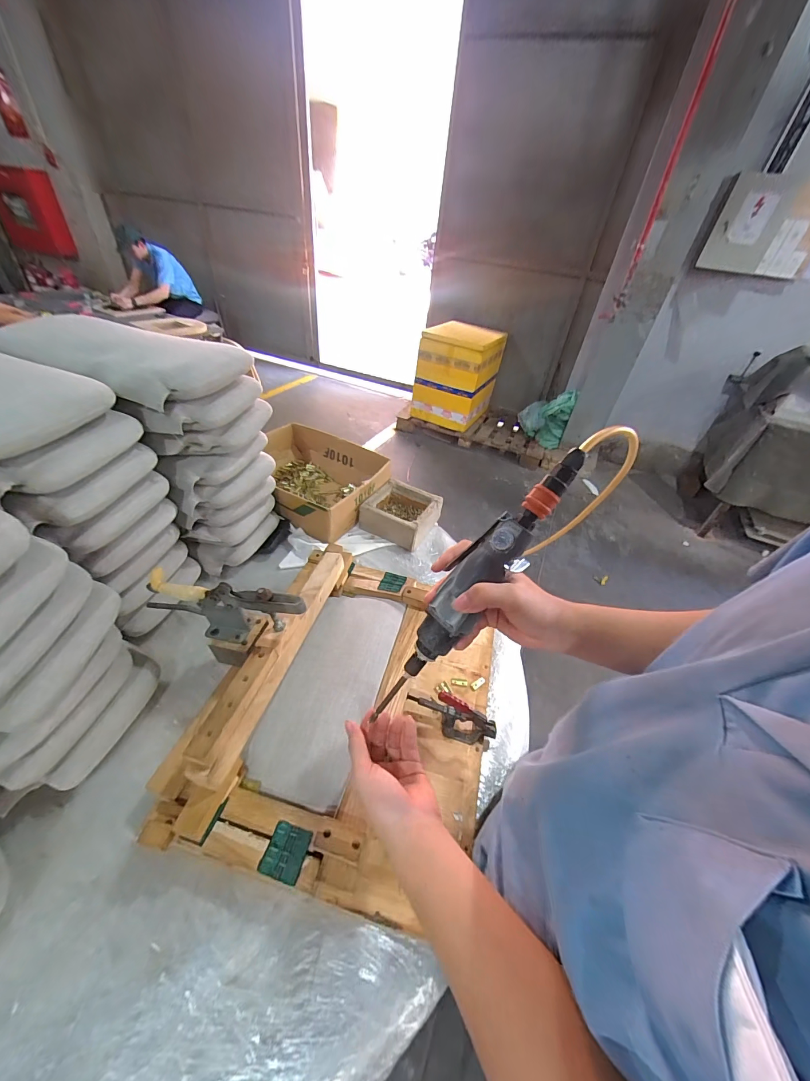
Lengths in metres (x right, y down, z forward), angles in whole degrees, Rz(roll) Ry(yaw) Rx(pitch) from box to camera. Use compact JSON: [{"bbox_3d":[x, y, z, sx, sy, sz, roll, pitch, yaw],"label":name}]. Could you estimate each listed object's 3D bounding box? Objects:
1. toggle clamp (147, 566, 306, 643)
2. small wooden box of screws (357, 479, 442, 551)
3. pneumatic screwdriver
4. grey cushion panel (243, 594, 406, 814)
[{"bbox_3d":[-0.280,0.105,0.566,0.272,0.115,0.055,12,42,5],"label":"toggle clamp"},{"bbox_3d":[-0.007,-0.076,0.999,0.175,0.067,0.168,22,44,16],"label":"small wooden box of screws"},{"bbox_3d":[0.070,0.050,0.388,0.042,0.335,0.034,43,12,33],"label":"pneumatic screwdriver"},{"bbox_3d":[-0.111,0.217,0.609,0.144,0.029,0.351,13,42,7],"label":"grey cushion panel"}]

